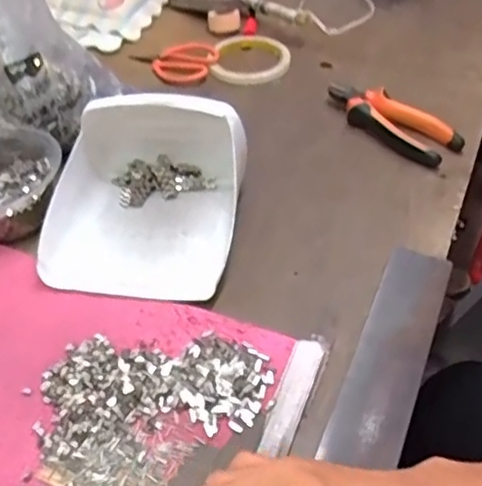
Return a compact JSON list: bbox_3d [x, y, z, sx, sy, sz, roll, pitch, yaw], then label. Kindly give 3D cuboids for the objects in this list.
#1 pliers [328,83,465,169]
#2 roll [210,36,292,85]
[{"bbox_3d":[0.150,-0.125,0.644,0.049,0.025,0.148,-31,51,-25],"label":"pliers"},{"bbox_3d":[0.012,-0.222,0.759,0.091,0.020,0.091,-2,45,2],"label":"roll"}]

